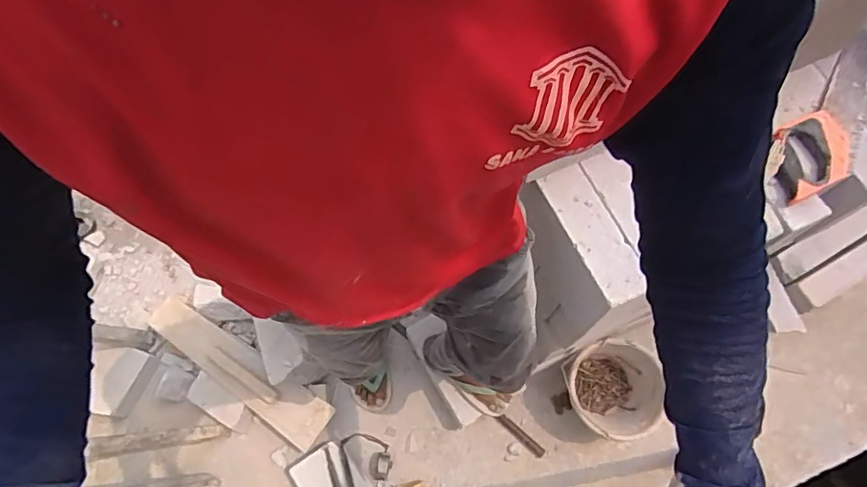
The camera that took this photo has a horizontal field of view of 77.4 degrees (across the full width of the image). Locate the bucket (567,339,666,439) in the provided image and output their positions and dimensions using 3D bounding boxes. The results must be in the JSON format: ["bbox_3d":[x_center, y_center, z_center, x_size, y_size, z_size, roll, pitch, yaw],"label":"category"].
[{"bbox_3d":[0.457,0.385,1.407,0.226,0.202,0.233,-1,68,2],"label":"bucket"}]

